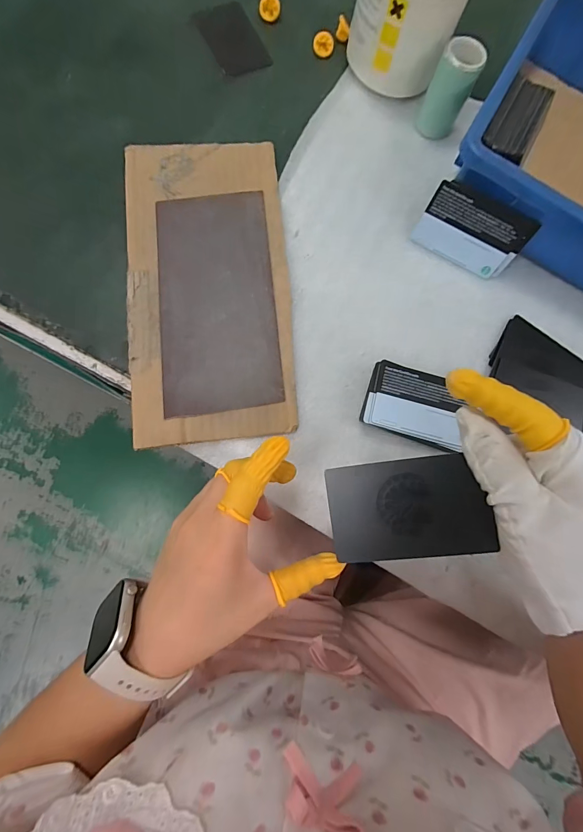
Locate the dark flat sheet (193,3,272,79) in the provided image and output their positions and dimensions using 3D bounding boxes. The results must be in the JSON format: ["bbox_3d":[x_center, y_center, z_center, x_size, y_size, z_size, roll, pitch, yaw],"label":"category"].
[{"bbox_3d":[-0.061,-0.389,0.363,0.052,0.004,0.081,-29,84,-10],"label":"dark flat sheet"}]

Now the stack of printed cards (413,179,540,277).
[{"bbox_3d":[0.163,-0.166,0.317,0.090,0.056,0.006,27,50,1],"label":"stack of printed cards"}]

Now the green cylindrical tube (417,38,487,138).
[{"bbox_3d":[0.149,-0.307,0.333,0.038,0.062,0.034,25,78,-1],"label":"green cylindrical tube"}]

